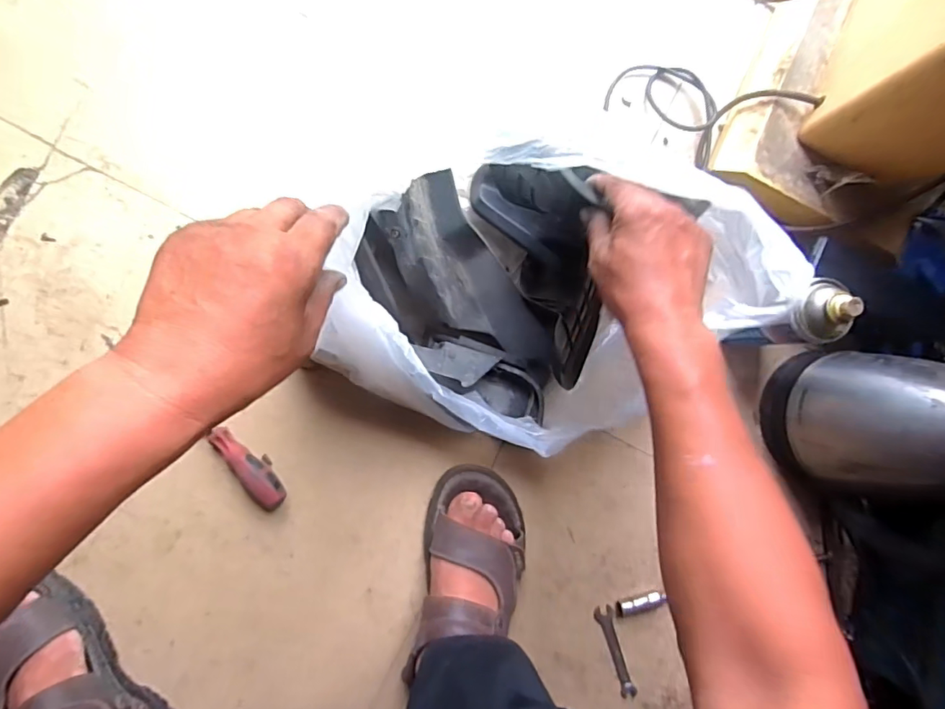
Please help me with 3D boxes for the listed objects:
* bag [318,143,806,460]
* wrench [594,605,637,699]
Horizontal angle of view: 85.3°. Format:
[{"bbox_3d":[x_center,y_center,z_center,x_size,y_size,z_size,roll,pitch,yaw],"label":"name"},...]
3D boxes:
[{"bbox_3d":[0.067,-0.052,0.502,0.365,0.220,0.280,23,87,-6],"label":"bag"},{"bbox_3d":[0.172,0.359,0.617,0.022,0.005,0.116,-17,91,-6],"label":"wrench"}]

